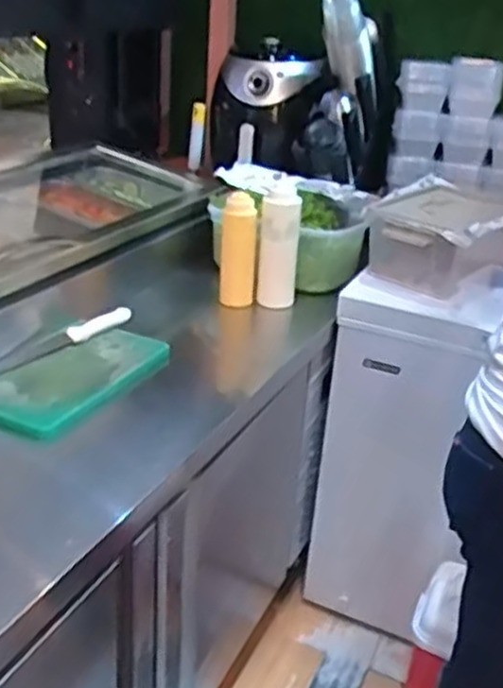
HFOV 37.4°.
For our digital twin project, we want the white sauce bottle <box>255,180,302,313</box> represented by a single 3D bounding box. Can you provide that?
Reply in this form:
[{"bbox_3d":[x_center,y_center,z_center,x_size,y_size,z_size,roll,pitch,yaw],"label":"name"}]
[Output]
[{"bbox_3d":[0.056,-0.203,1.526,0.085,0.245,0.086,4,26,1],"label":"white sauce bottle"}]

